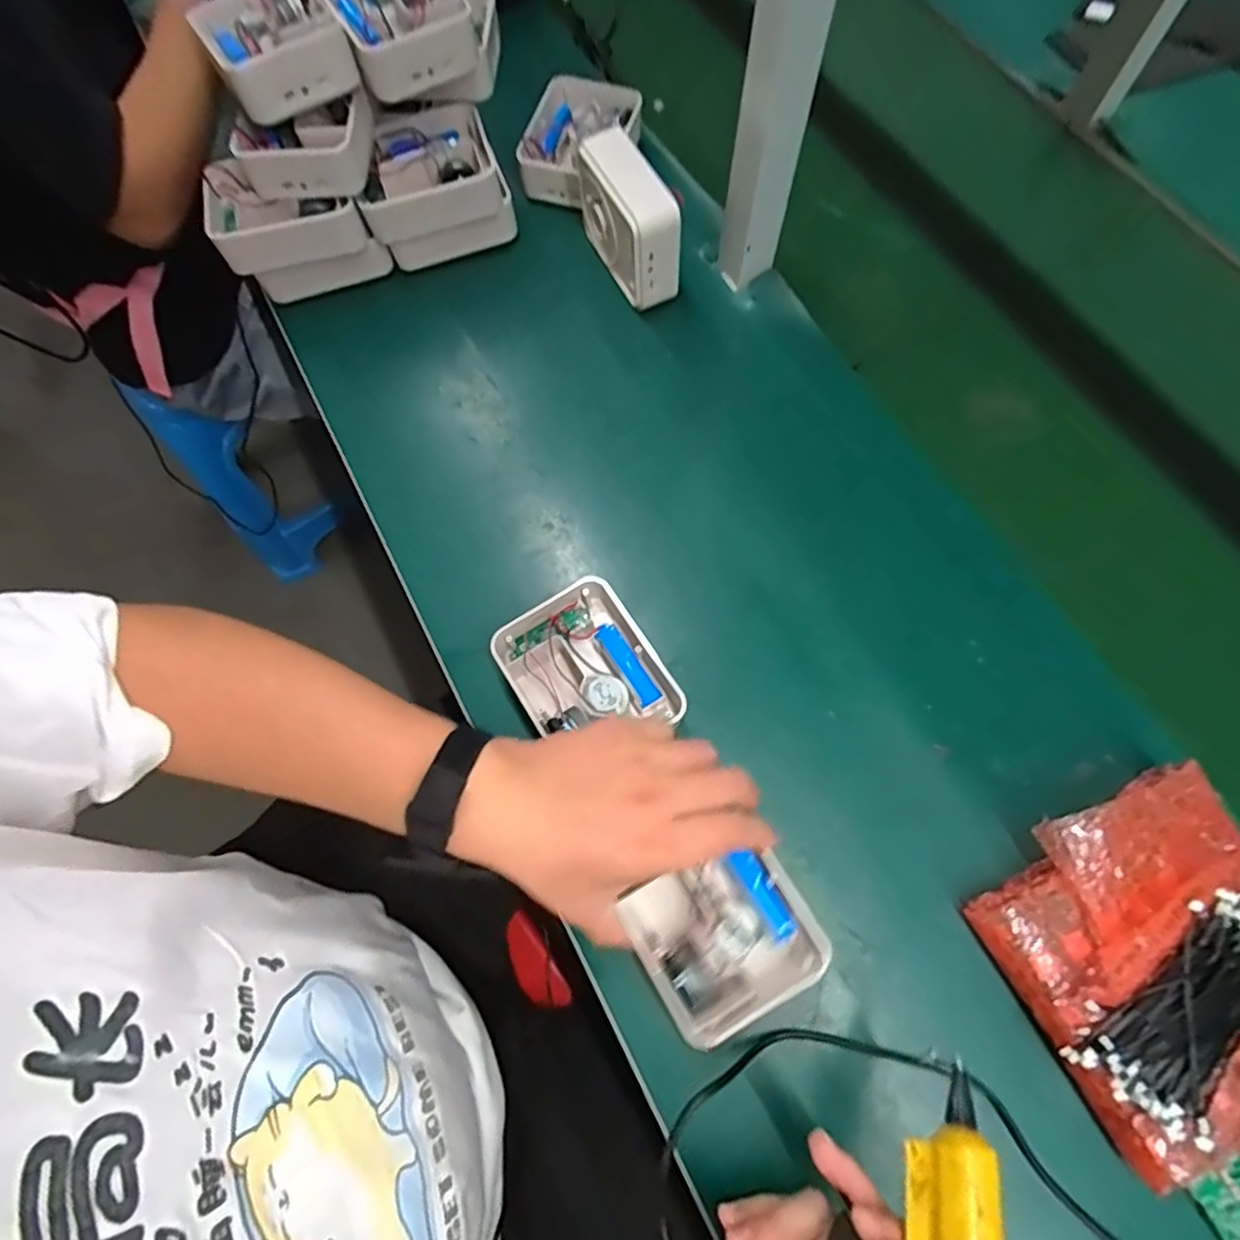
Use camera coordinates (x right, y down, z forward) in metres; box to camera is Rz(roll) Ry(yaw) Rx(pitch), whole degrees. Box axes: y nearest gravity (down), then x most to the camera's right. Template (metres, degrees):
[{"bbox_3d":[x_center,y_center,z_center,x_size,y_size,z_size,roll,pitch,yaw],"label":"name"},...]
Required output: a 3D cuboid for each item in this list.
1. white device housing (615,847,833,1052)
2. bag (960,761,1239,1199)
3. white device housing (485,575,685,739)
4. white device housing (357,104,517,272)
[{"bbox_3d":[0.065,0.199,0.418,0.100,0.051,0.097,-29,72,-9],"label":"white device housing"},{"bbox_3d":[0.337,0.211,0.408,0.172,0.064,0.189,-25,72,-7],"label":"bag"},{"bbox_3d":[-0.026,0.044,0.489,0.107,0.056,0.129,-32,73,-9],"label":"white device housing"},{"bbox_3d":[-0.178,-0.418,0.638,0.132,0.081,0.100,-14,71,-4],"label":"white device housing"}]

